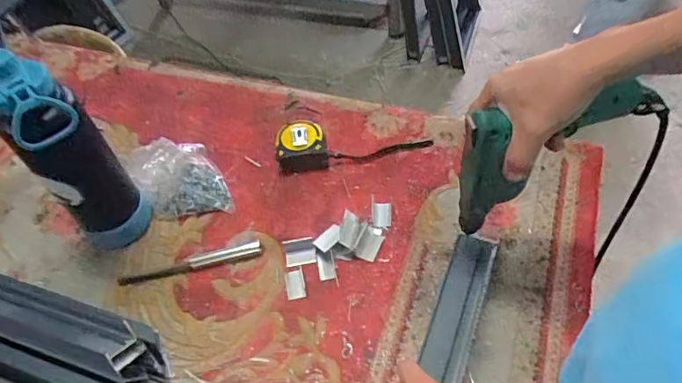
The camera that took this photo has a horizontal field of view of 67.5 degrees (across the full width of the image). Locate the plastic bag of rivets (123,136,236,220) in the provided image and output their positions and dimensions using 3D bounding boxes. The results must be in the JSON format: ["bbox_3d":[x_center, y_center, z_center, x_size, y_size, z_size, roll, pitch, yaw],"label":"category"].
[{"bbox_3d":[-0.230,-0.015,0.733,0.111,0.085,0.107,-28,55,-15],"label":"plastic bag of rivets"}]

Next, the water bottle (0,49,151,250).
[{"bbox_3d":[-0.321,-0.032,0.624,0.082,0.290,0.068,-37,58,-20],"label":"water bottle"}]

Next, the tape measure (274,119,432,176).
[{"bbox_3d":[0.018,-0.081,0.779,0.231,0.041,0.078,-8,53,0],"label":"tape measure"}]

